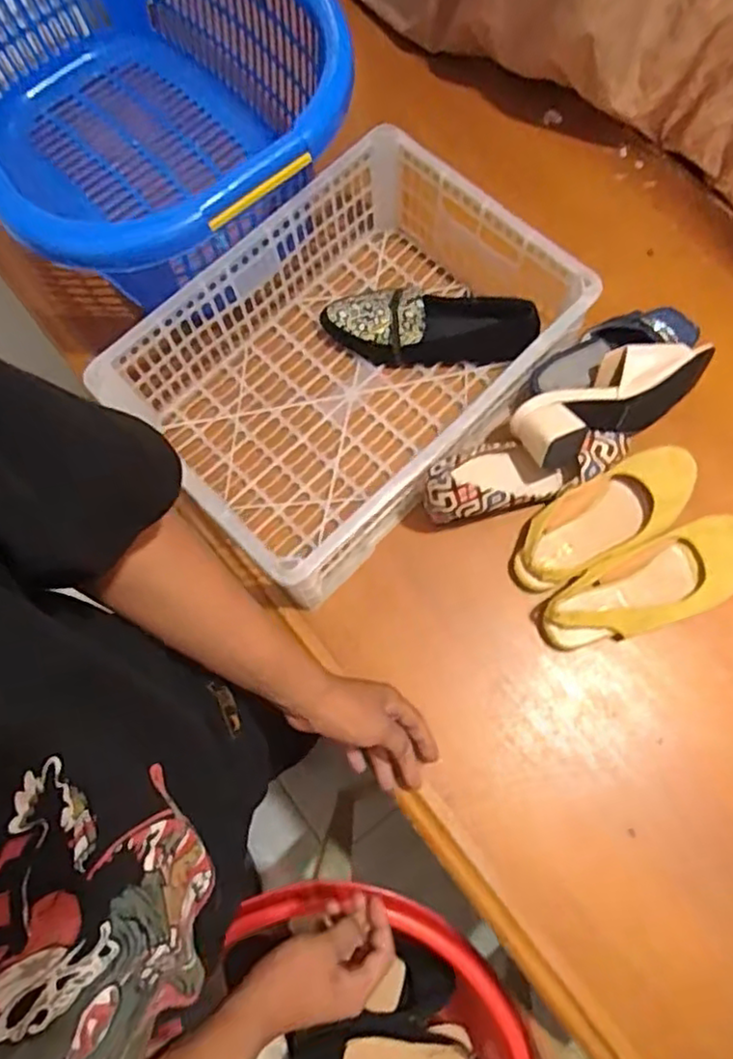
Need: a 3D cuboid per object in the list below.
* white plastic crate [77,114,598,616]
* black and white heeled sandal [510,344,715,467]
[{"bbox_3d":[-0.022,-0.185,0.728,0.322,0.133,0.435,43,80,13],"label":"white plastic crate"},{"bbox_3d":[0.271,-0.140,0.728,0.231,0.078,0.080,-29,75,-6],"label":"black and white heeled sandal"}]

